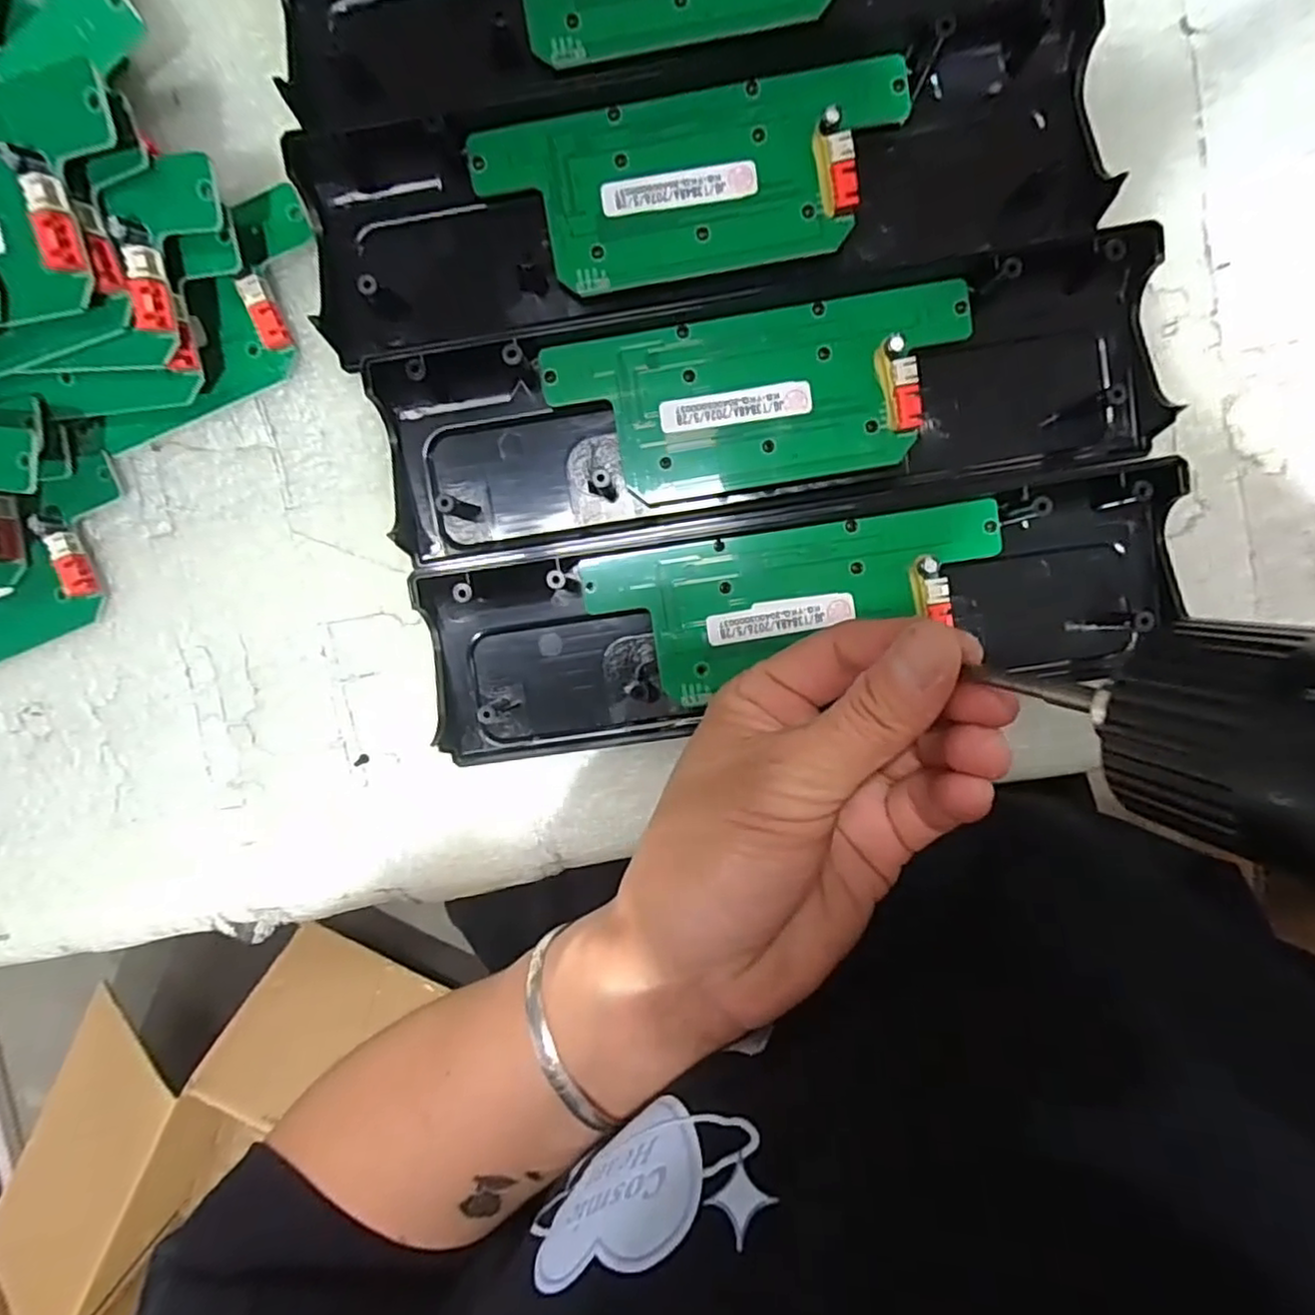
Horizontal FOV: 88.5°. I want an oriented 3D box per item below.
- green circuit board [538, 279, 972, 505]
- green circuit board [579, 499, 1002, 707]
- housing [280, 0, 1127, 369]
[{"bbox_3d":[0.033,-0.084,0.220,0.132,0.013,0.054,-8,96,2],"label":"green circuit board"},{"bbox_3d":[0.046,-0.017,0.227,0.134,0.014,0.051,-8,96,2],"label":"green circuit board"},{"bbox_3d":[0.013,-0.151,0.214,0.246,0.014,0.069,-9,96,2],"label":"housing"}]

